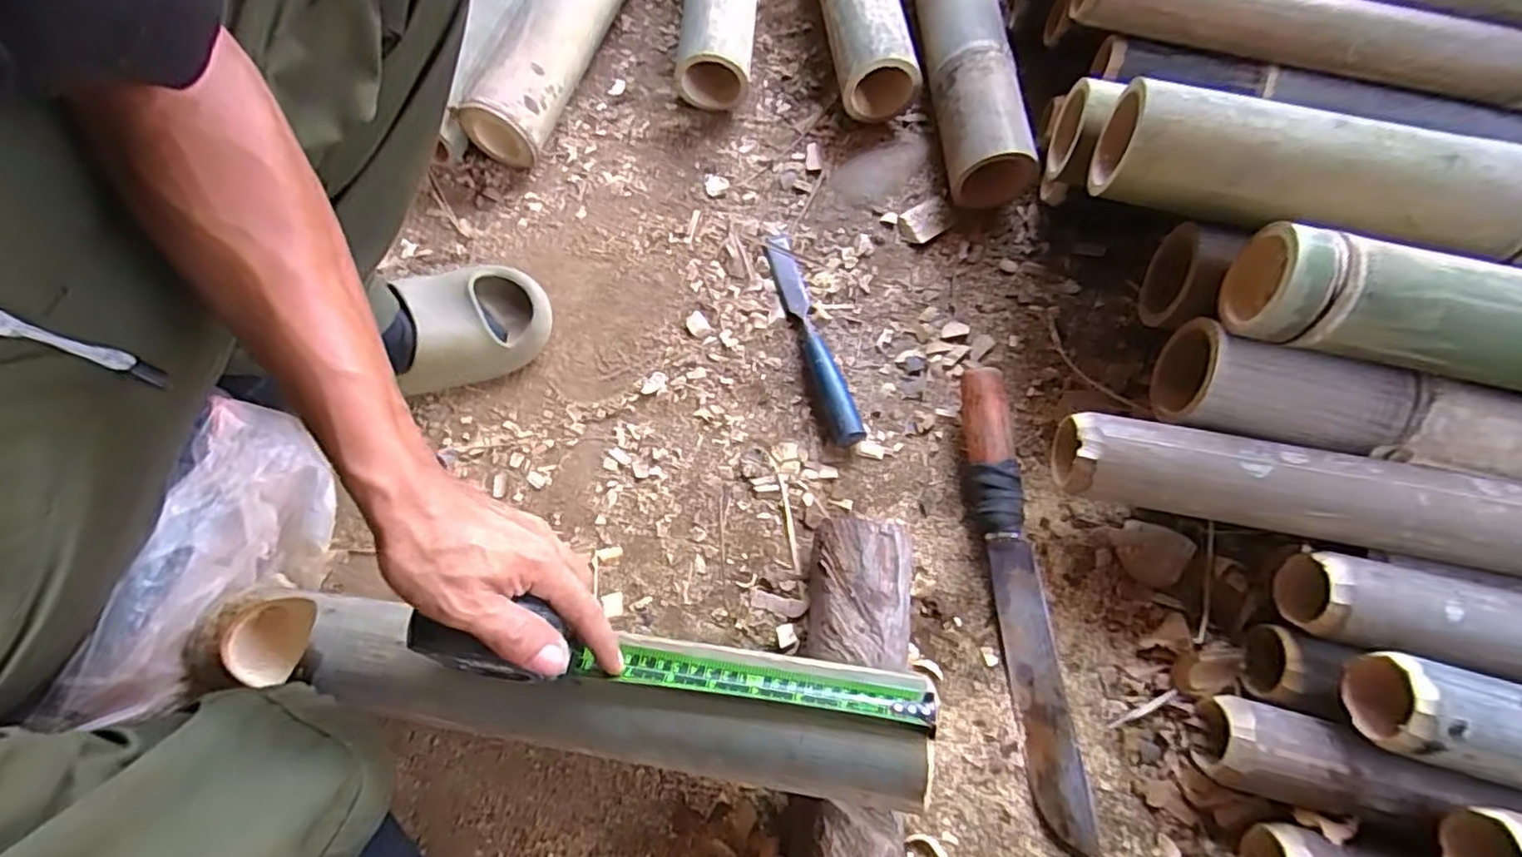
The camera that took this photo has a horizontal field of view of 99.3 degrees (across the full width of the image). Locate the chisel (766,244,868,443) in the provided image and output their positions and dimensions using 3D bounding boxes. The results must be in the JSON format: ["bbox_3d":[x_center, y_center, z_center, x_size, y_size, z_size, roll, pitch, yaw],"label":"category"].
[{"bbox_3d":[0.045,-0.087,0.582,0.027,0.024,0.223,-15,68,-4],"label":"chisel"}]

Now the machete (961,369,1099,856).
[{"bbox_3d":[0.194,0.118,0.486,0.037,0.040,0.341,-5,68,0],"label":"machete"}]

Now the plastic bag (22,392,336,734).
[{"bbox_3d":[-0.380,0.094,0.464,0.055,0.101,0.219,5,68,4],"label":"plastic bag"}]

